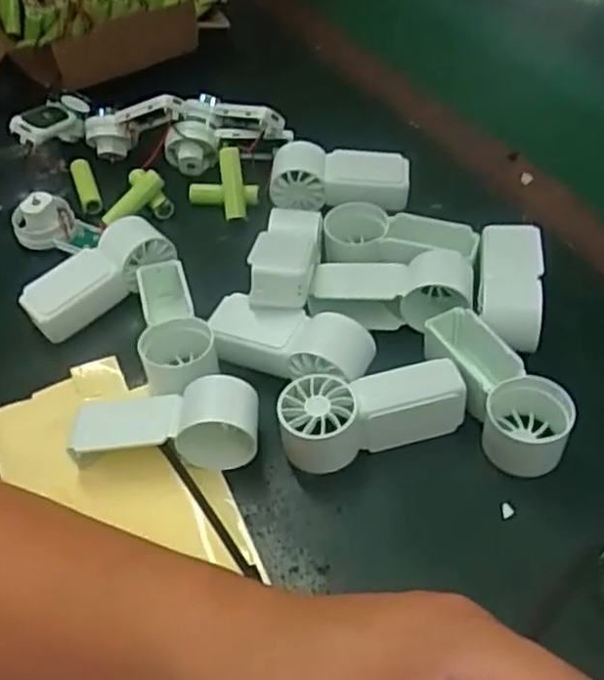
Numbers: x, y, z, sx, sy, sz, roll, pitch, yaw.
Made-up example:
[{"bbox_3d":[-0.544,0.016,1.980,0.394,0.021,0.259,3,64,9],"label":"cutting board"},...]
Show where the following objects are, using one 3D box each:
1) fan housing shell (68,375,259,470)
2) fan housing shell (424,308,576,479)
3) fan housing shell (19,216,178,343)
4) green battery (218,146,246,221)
[{"bbox_3d":[-0.067,0.046,0.370,0.089,0.039,0.031,-3,48,1],"label":"fan housing shell"},{"bbox_3d":[0.100,0.025,0.375,0.045,0.031,0.097,-16,49,-11],"label":"fan housing shell"},{"bbox_3d":[-0.125,-0.040,0.445,0.093,0.034,0.033,-38,55,-2],"label":"fan housing shell"},{"bbox_3d":[-0.049,-0.107,0.505,0.014,0.016,0.051,-6,91,0],"label":"green battery"}]

